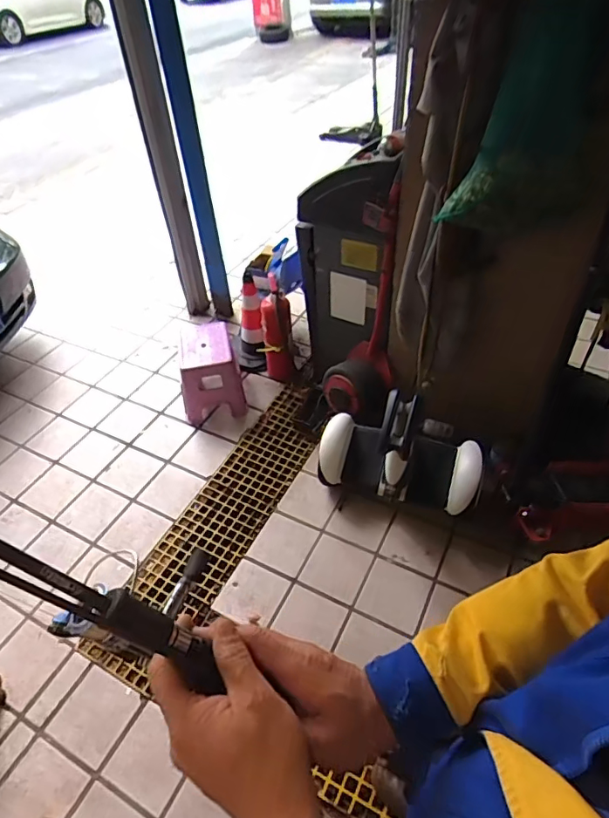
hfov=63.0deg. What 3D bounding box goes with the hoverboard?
[{"bbox_3d":[0.305,0.120,1.644,0.533,0.482,0.280,13,50,16],"label":"hoverboard"}]

